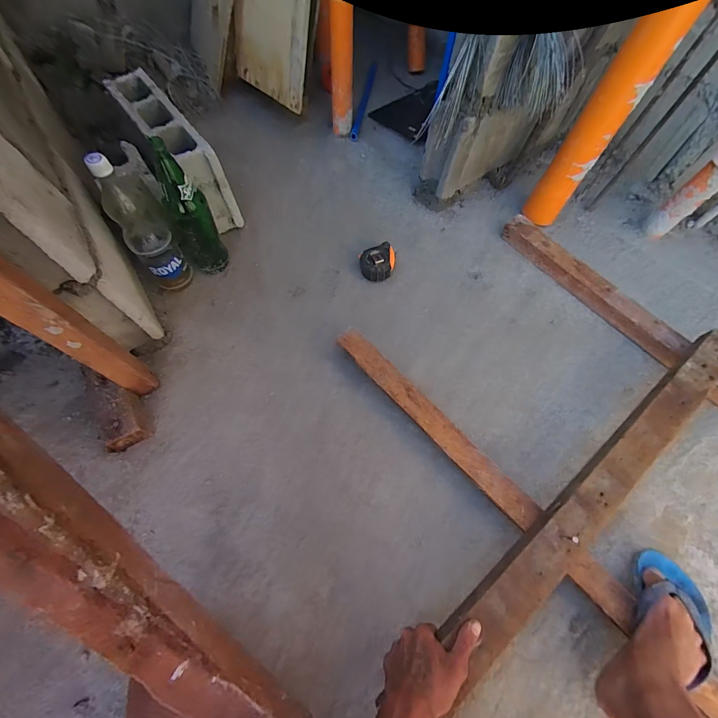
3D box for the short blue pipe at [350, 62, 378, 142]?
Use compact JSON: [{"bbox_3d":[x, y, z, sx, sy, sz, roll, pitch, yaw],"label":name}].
[{"bbox_3d":[0.020,-0.869,1.101,0.027,0.020,0.445,10,65,3],"label":"short blue pipe"}]

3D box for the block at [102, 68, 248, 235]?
[{"bbox_3d":[-0.456,-0.507,0.830,0.097,0.204,0.416,-34,71,-17],"label":"block"}]

